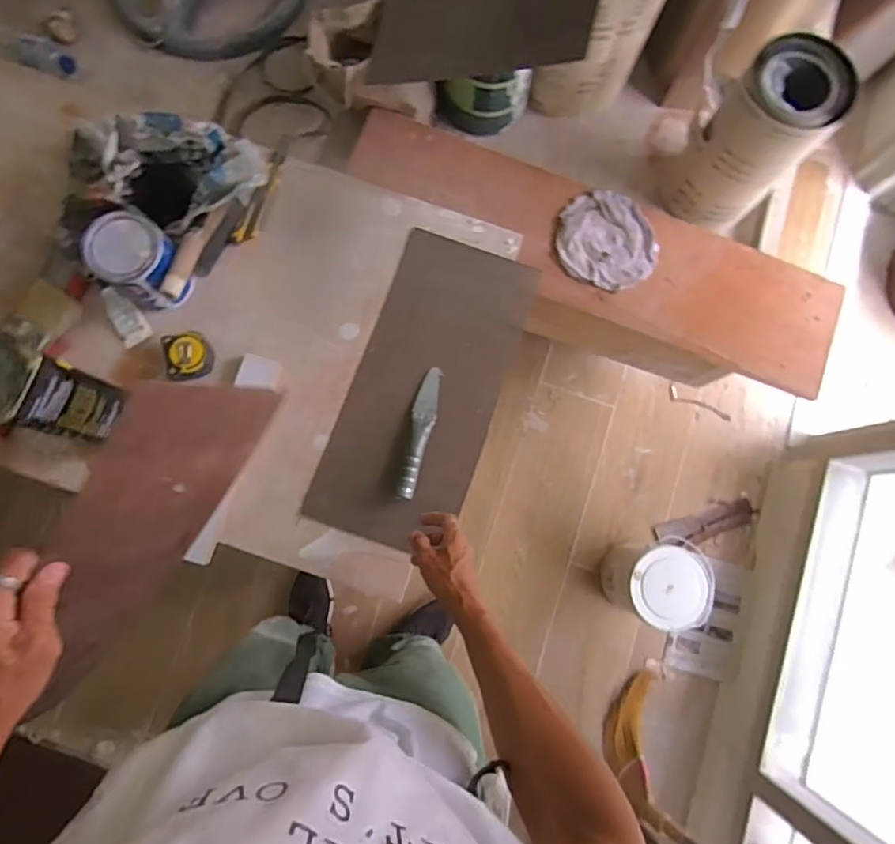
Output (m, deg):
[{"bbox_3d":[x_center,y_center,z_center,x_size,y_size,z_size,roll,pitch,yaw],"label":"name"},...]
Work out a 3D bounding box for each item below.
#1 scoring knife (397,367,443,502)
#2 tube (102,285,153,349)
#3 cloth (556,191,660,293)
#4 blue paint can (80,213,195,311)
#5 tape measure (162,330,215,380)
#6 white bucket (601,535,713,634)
[{"bbox_3d":[-0.041,0.014,0.845,0.035,0.023,0.202,14,81,-1],"label":"scoring knife"},{"bbox_3d":[-0.491,-0.162,0.860,0.046,0.014,0.092,-29,101,-7],"label":"tube"},{"bbox_3d":[0.293,-0.335,1.050,0.191,0.027,0.169,43,82,4],"label":"cloth"},{"bbox_3d":[-0.442,-0.228,0.819,0.112,0.108,0.098,39,81,3],"label":"blue paint can"},{"bbox_3d":[-0.387,-0.098,0.845,0.068,0.035,0.071,-11,82,-4],"label":"tape measure"},{"bbox_3d":[0.463,0.356,1.283,0.187,0.214,0.187,4,81,-2],"label":"white bucket"}]

